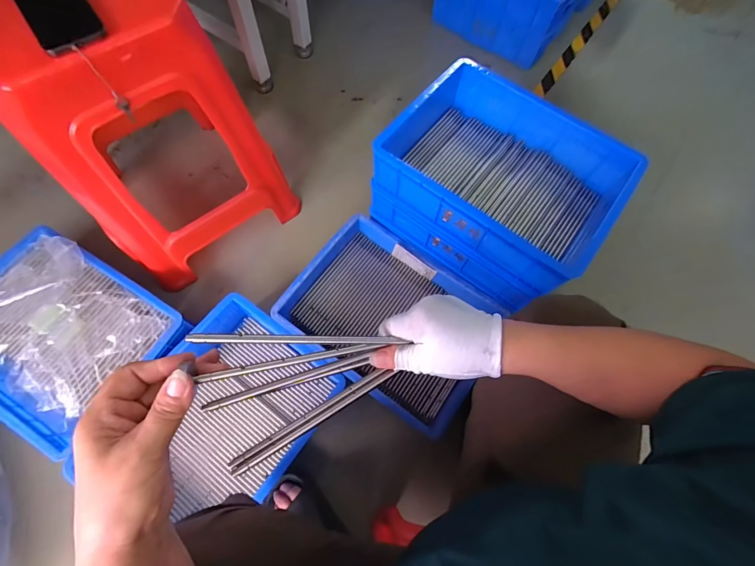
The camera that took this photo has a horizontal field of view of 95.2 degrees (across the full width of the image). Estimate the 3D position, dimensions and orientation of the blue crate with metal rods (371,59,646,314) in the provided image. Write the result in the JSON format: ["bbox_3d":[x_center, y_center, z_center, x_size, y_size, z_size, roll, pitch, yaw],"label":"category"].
[{"bbox_3d":[0.227,-0.192,0.696,0.398,0.218,0.302,35,71,11],"label":"blue crate with metal rods"}]

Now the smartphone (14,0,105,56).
[{"bbox_3d":[-0.412,-0.353,0.439,0.073,0.015,0.145,-34,74,-15],"label":"smartphone"}]

